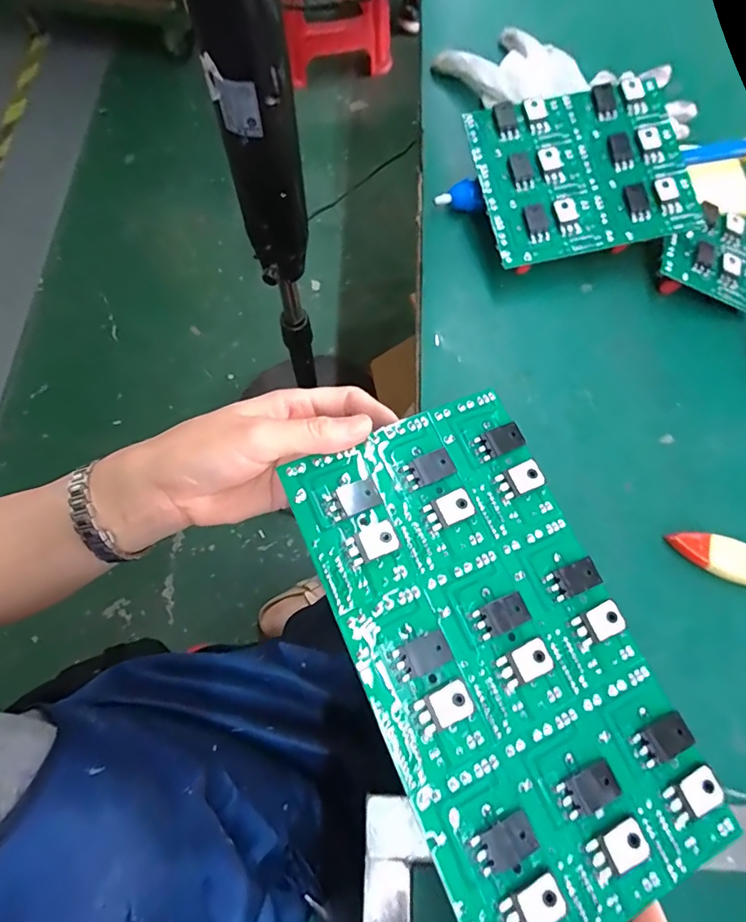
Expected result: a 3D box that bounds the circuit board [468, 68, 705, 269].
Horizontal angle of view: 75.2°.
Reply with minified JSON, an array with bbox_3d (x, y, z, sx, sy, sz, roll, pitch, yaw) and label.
[{"bbox_3d":[0.163,-0.227,0.376,0.157,0.013,0.130,-14,83,-2],"label":"circuit board"}]

